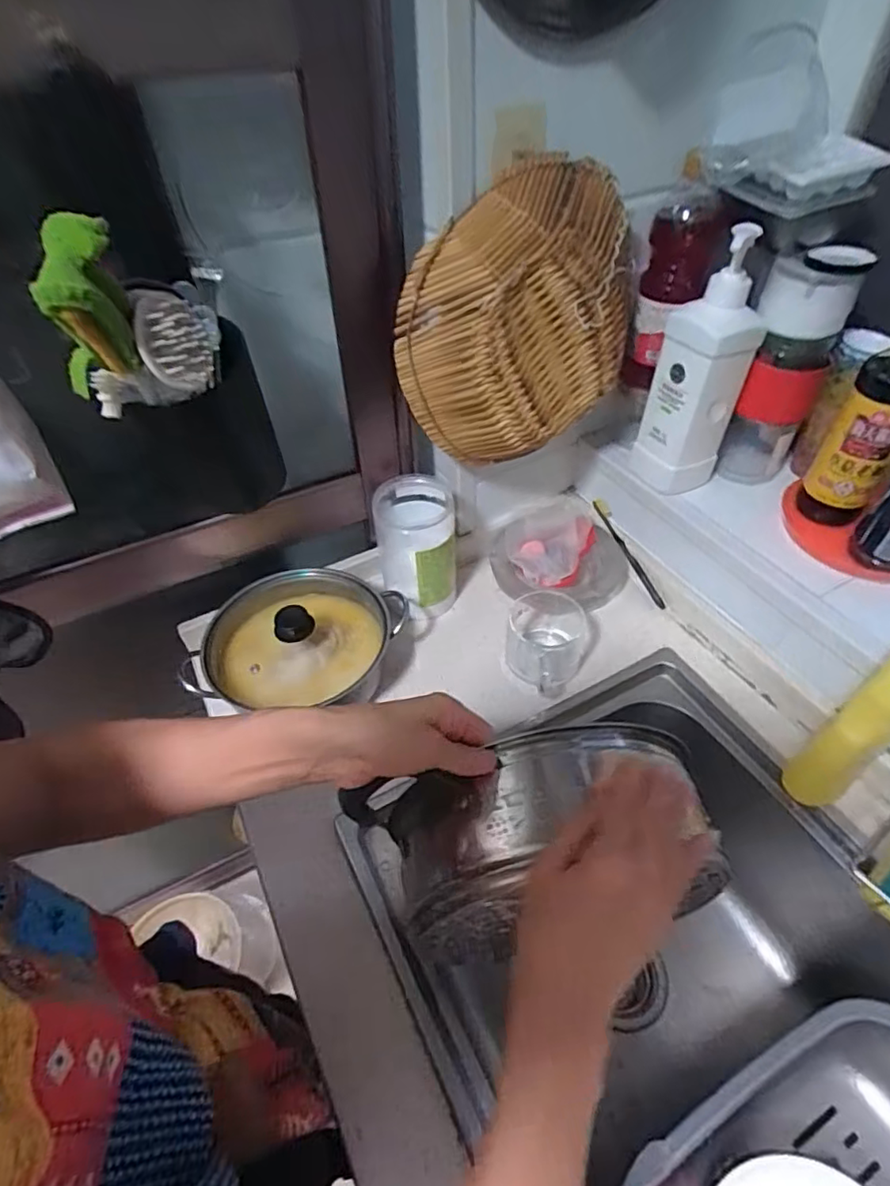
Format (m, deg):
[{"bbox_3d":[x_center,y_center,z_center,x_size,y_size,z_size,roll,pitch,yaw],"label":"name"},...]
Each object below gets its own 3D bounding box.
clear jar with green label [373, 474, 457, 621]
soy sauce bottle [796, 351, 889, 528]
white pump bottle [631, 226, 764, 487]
[{"bbox_3d":[-0.037,-0.055,0.764,0.098,0.156,0.099,-5,46,-2],"label":"clear jar with green label"},{"bbox_3d":[0.455,-0.188,0.619,0.067,0.275,0.054,27,53,26],"label":"soy sauce bottle"},{"bbox_3d":[0.285,-0.252,0.672,0.080,0.274,0.081,-27,51,-21],"label":"white pump bottle"}]

